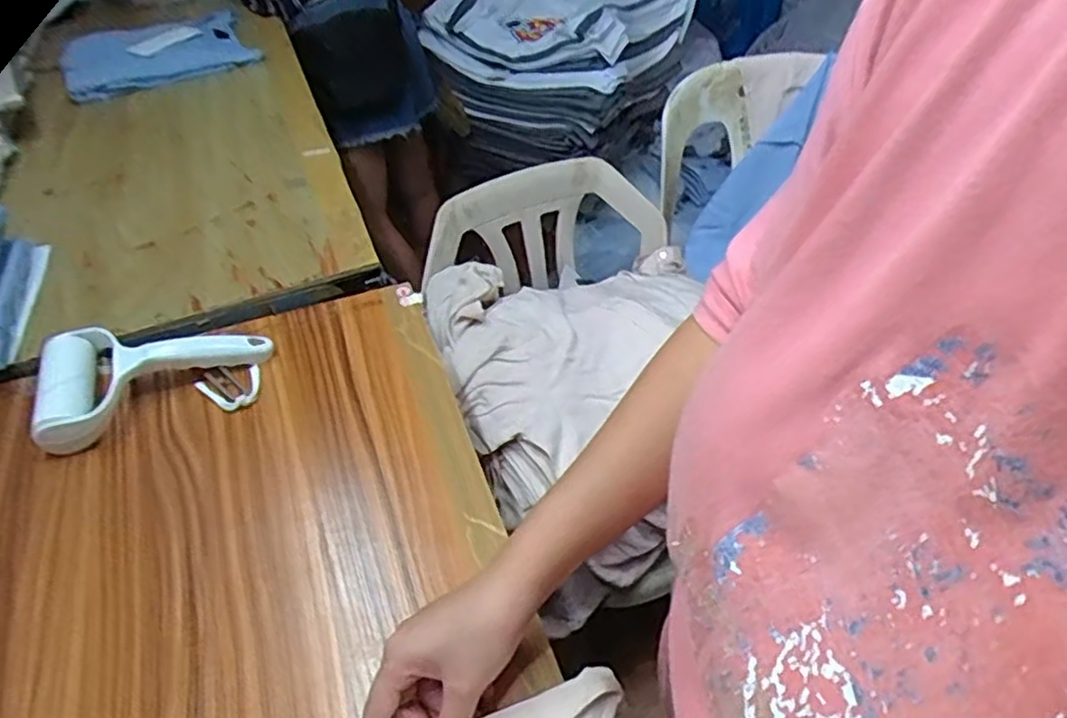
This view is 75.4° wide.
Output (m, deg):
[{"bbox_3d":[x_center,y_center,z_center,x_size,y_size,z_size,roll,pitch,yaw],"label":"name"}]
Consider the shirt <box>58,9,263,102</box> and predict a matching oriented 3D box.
[{"bbox_3d":[-0.572,-0.468,1.052,0.274,0.044,0.202,-21,48,-16],"label":"shirt"}]

